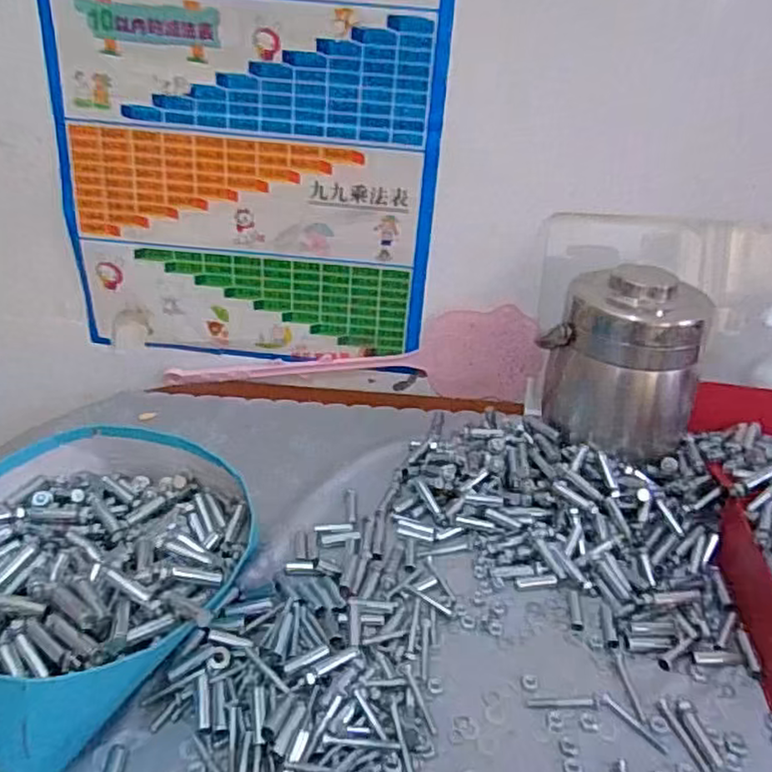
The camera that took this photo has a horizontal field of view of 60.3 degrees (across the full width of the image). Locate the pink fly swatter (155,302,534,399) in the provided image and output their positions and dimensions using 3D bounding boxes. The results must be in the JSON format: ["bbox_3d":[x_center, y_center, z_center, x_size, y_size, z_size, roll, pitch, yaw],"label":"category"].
[{"bbox_3d":[-0.053,-0.052,0.908,0.516,0.121,0.038,3,31,2],"label":"pink fly swatter"}]

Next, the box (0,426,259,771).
[{"bbox_3d":[-0.264,0.147,0.566,0.273,0.087,0.304,12,32,15],"label":"box"}]

